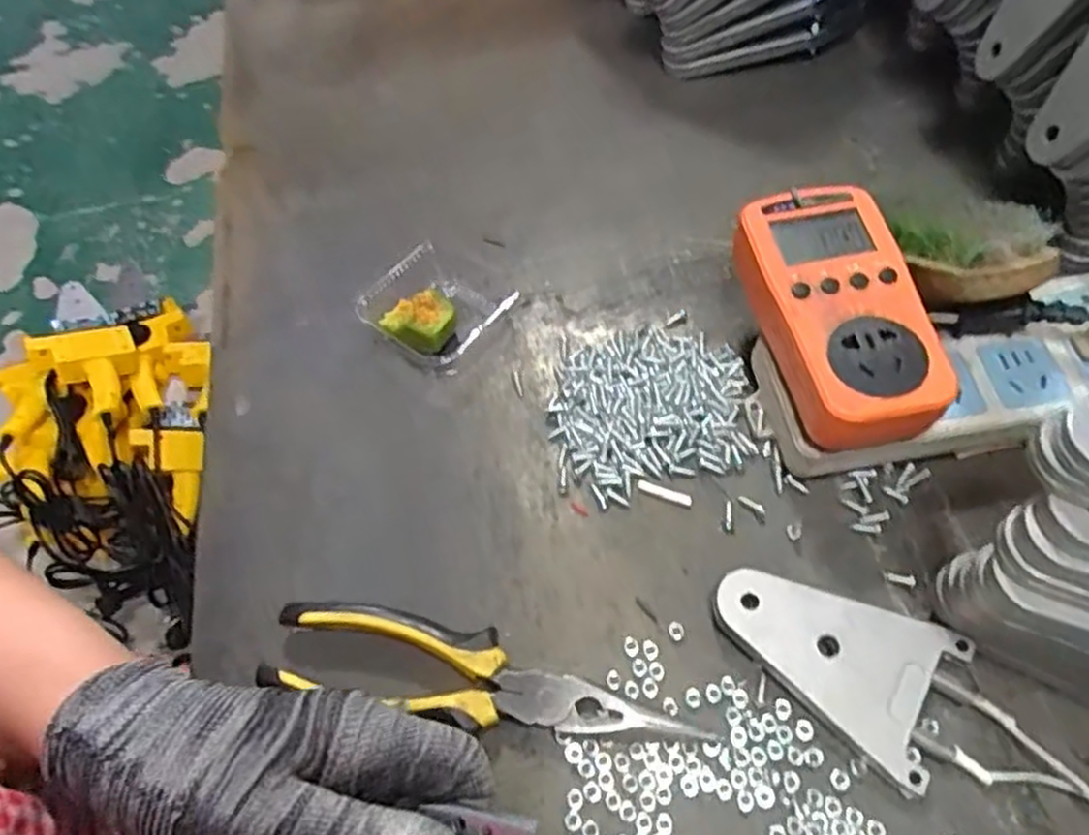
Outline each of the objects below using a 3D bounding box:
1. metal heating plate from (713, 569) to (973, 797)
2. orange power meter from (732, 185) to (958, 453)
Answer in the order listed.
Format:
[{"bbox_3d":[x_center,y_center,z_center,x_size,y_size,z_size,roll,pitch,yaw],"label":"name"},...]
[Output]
[{"bbox_3d":[0.122,0.102,0.327,0.100,0.016,0.065,25,64,18],"label":"metal heating plate"},{"bbox_3d":[0.133,-0.049,0.360,0.077,0.036,0.130,-11,60,-1],"label":"orange power meter"}]

